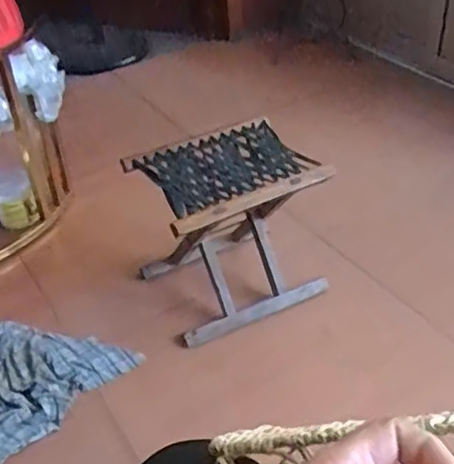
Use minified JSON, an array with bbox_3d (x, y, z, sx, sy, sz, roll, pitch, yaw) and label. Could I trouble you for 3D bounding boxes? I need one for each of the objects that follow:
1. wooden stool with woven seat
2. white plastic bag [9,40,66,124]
[{"bbox_3d":[0.007,-0.011,1.240,0.309,0.286,0.258,-20,41,-19],"label":"wooden stool with woven seat"},{"bbox_3d":[-0.414,-0.334,1.389,0.111,0.166,0.068,-18,40,-17],"label":"white plastic bag"}]

